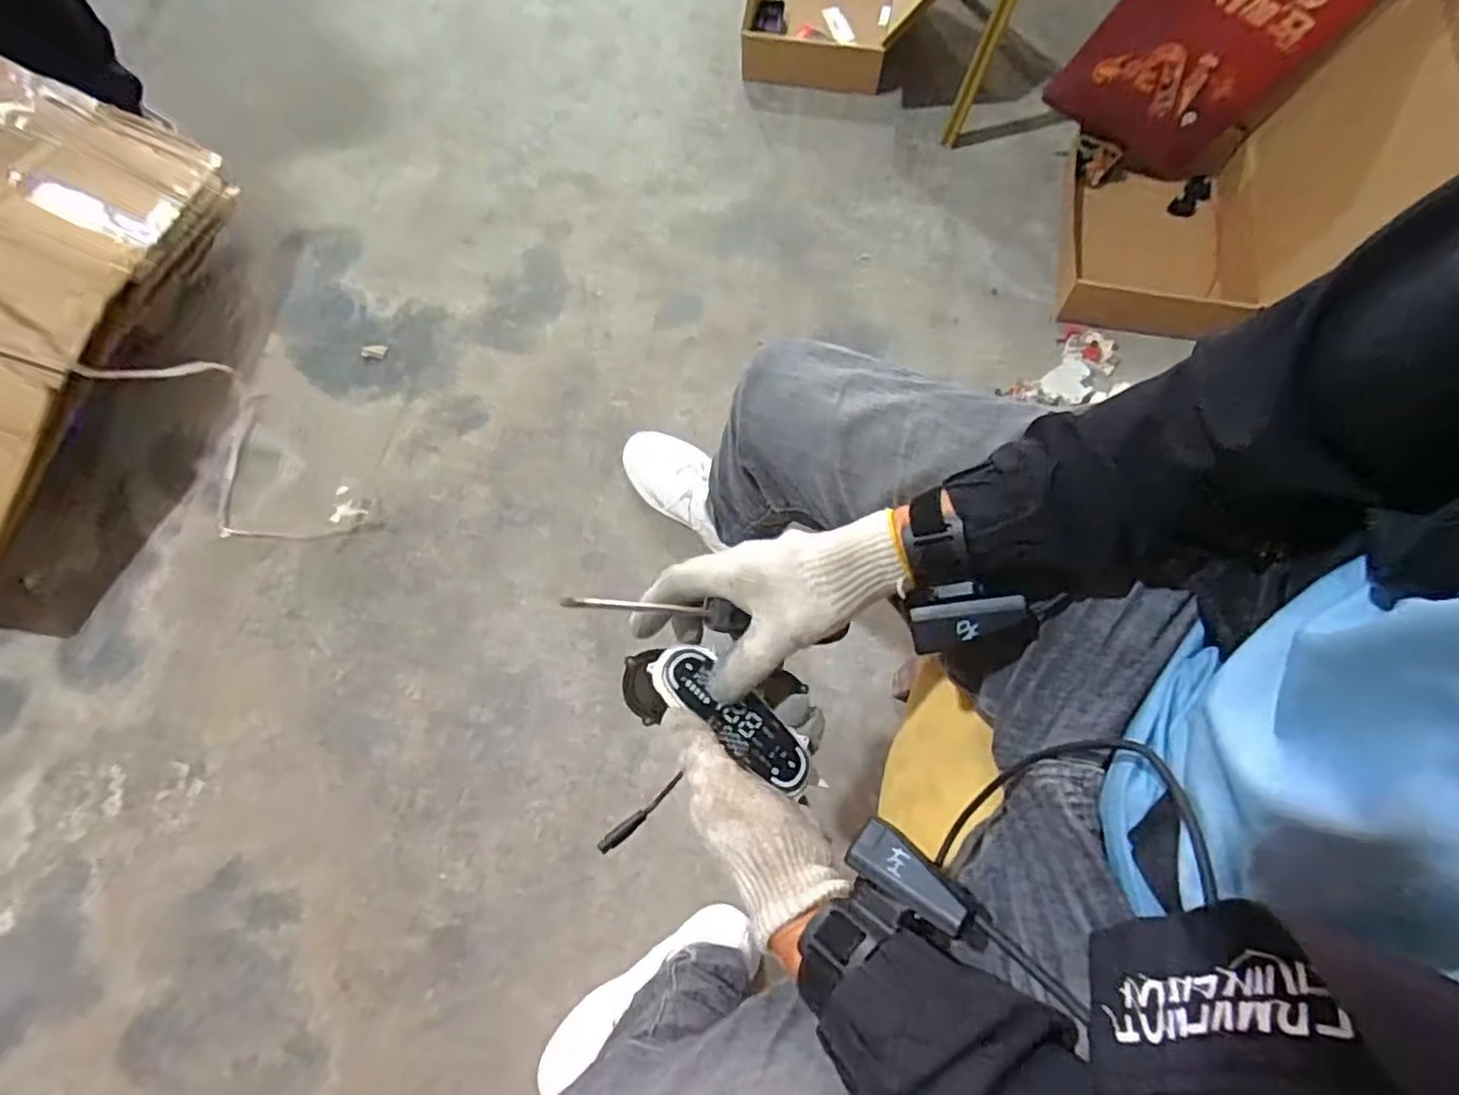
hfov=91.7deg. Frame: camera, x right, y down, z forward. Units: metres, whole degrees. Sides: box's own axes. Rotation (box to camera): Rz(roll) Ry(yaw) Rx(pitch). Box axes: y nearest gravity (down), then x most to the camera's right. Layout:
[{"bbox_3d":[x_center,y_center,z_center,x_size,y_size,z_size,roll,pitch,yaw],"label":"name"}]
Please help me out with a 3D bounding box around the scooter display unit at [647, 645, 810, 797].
[{"bbox_3d":[0.003,0.112,0.480,0.124,0.018,0.043,37,60,7],"label":"scooter display unit"}]

